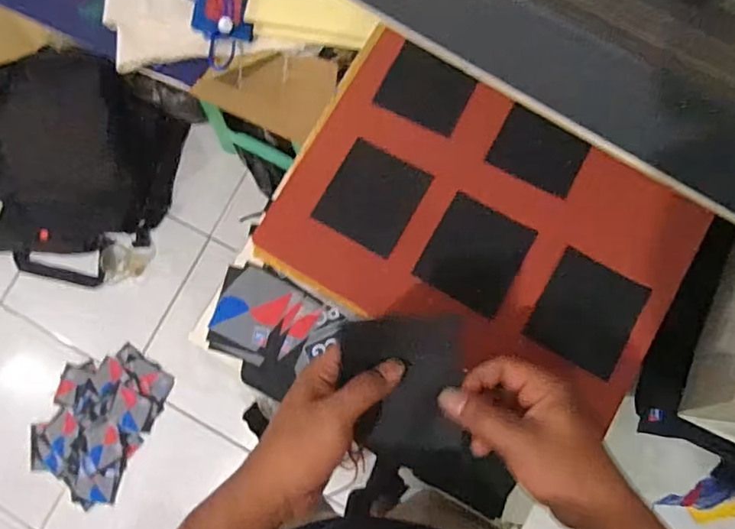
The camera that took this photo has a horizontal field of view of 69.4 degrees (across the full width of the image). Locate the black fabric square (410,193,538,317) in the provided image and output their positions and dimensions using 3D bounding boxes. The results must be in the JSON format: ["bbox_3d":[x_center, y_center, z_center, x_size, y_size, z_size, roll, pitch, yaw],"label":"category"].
[{"bbox_3d":[0.108,-0.010,0.530,0.090,0.004,0.098,29,84,8],"label":"black fabric square"}]

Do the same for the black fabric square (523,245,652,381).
[{"bbox_3d":[0.211,0.046,0.510,0.086,0.004,0.096,28,85,12],"label":"black fabric square"}]

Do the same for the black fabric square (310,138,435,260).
[{"bbox_3d":[0.006,-0.068,0.537,0.088,0.004,0.096,30,86,0],"label":"black fabric square"}]

